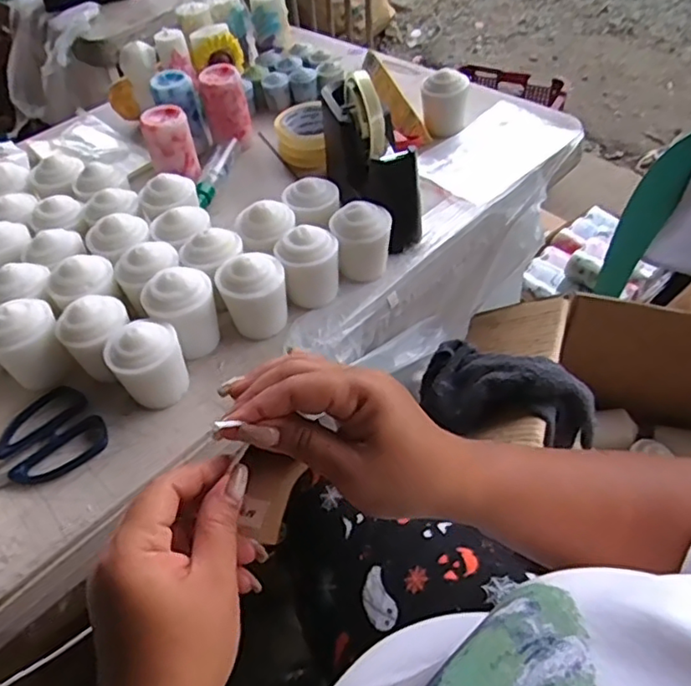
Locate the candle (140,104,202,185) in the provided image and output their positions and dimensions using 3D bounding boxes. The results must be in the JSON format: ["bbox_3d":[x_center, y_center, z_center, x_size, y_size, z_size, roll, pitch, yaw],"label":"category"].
[{"bbox_3d":[-0.200,-0.226,0.687,0.052,0.074,0.051,-16,49,-10],"label":"candle"}]

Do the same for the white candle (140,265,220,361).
[{"bbox_3d":[-0.137,-0.025,0.512,0.058,0.068,0.051,-24,51,-16],"label":"white candle"}]

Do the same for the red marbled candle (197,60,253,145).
[{"bbox_3d":[-0.148,-0.298,0.747,0.050,0.081,0.045,-12,49,-6],"label":"red marbled candle"}]

